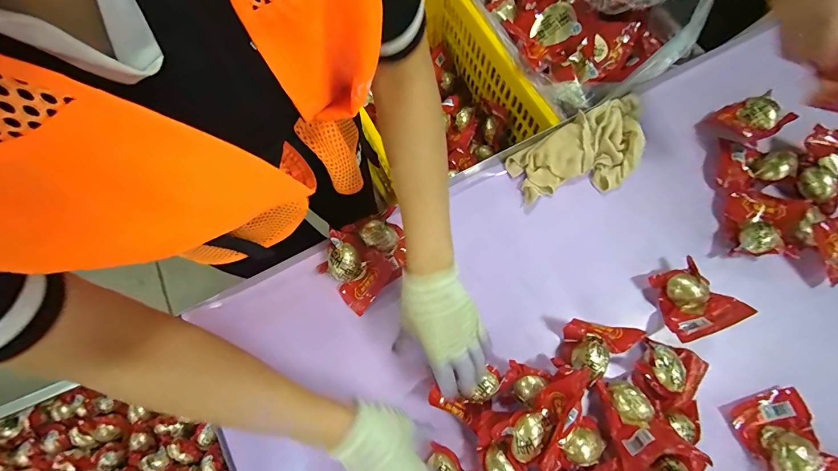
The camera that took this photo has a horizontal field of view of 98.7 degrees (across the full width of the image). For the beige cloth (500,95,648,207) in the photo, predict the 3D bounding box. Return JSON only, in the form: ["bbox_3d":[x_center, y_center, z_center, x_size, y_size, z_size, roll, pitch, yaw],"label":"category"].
[{"bbox_3d":[0.260,-0.126,0.560,0.229,0.039,0.122,-22,77,-4],"label":"beige cloth"}]

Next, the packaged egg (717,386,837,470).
[{"bbox_3d":[0.485,0.270,0.472,0.101,0.045,0.113,-23,77,-4],"label":"packaged egg"}]

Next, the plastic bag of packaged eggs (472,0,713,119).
[{"bbox_3d":[0.257,-0.456,0.646,0.284,0.154,0.477,-29,78,-6],"label":"plastic bag of packaged eggs"}]

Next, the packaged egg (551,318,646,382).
[{"bbox_3d":[0.240,0.155,0.483,0.104,0.038,0.070,10,77,4],"label":"packaged egg"}]

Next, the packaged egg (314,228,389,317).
[{"bbox_3d":[-0.099,0.048,0.525,0.077,0.047,0.107,-43,79,-8],"label":"packaged egg"}]

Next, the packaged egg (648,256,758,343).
[{"bbox_3d":[0.380,0.091,0.502,0.085,0.056,0.097,-21,77,-4],"label":"packaged egg"}]

